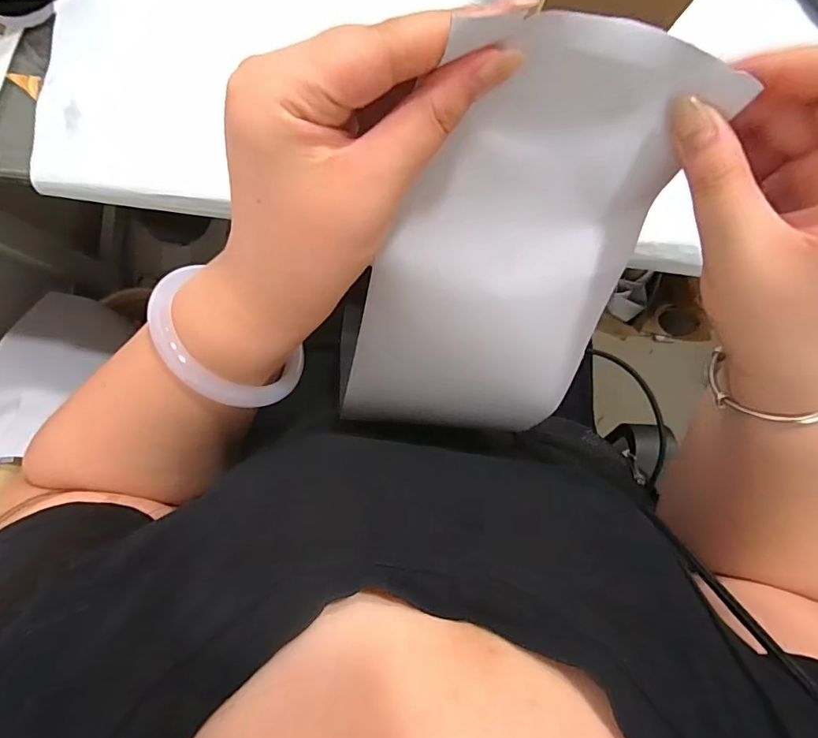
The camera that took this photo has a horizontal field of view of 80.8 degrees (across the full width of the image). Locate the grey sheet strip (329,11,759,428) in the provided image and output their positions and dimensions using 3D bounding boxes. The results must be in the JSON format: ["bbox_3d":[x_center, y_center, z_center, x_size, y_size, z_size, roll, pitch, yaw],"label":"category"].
[{"bbox_3d":[0.041,-0.038,0.251,0.134,0.238,0.024,8,45,-6],"label":"grey sheet strip"}]

